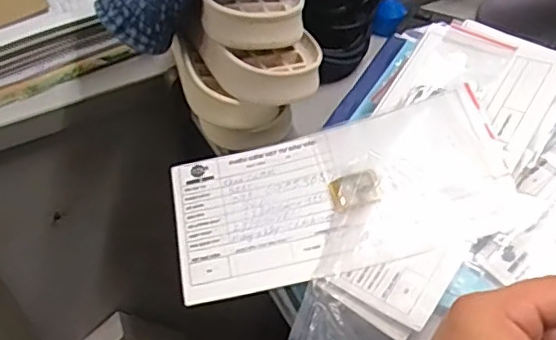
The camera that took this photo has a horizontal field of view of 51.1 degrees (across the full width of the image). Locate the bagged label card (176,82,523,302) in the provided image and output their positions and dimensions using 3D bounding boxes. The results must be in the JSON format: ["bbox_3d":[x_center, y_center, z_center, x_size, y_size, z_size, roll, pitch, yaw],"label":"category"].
[{"bbox_3d":[0.038,0.015,0.372,0.207,0.010,0.100,-14,60,5],"label":"bagged label card"}]

